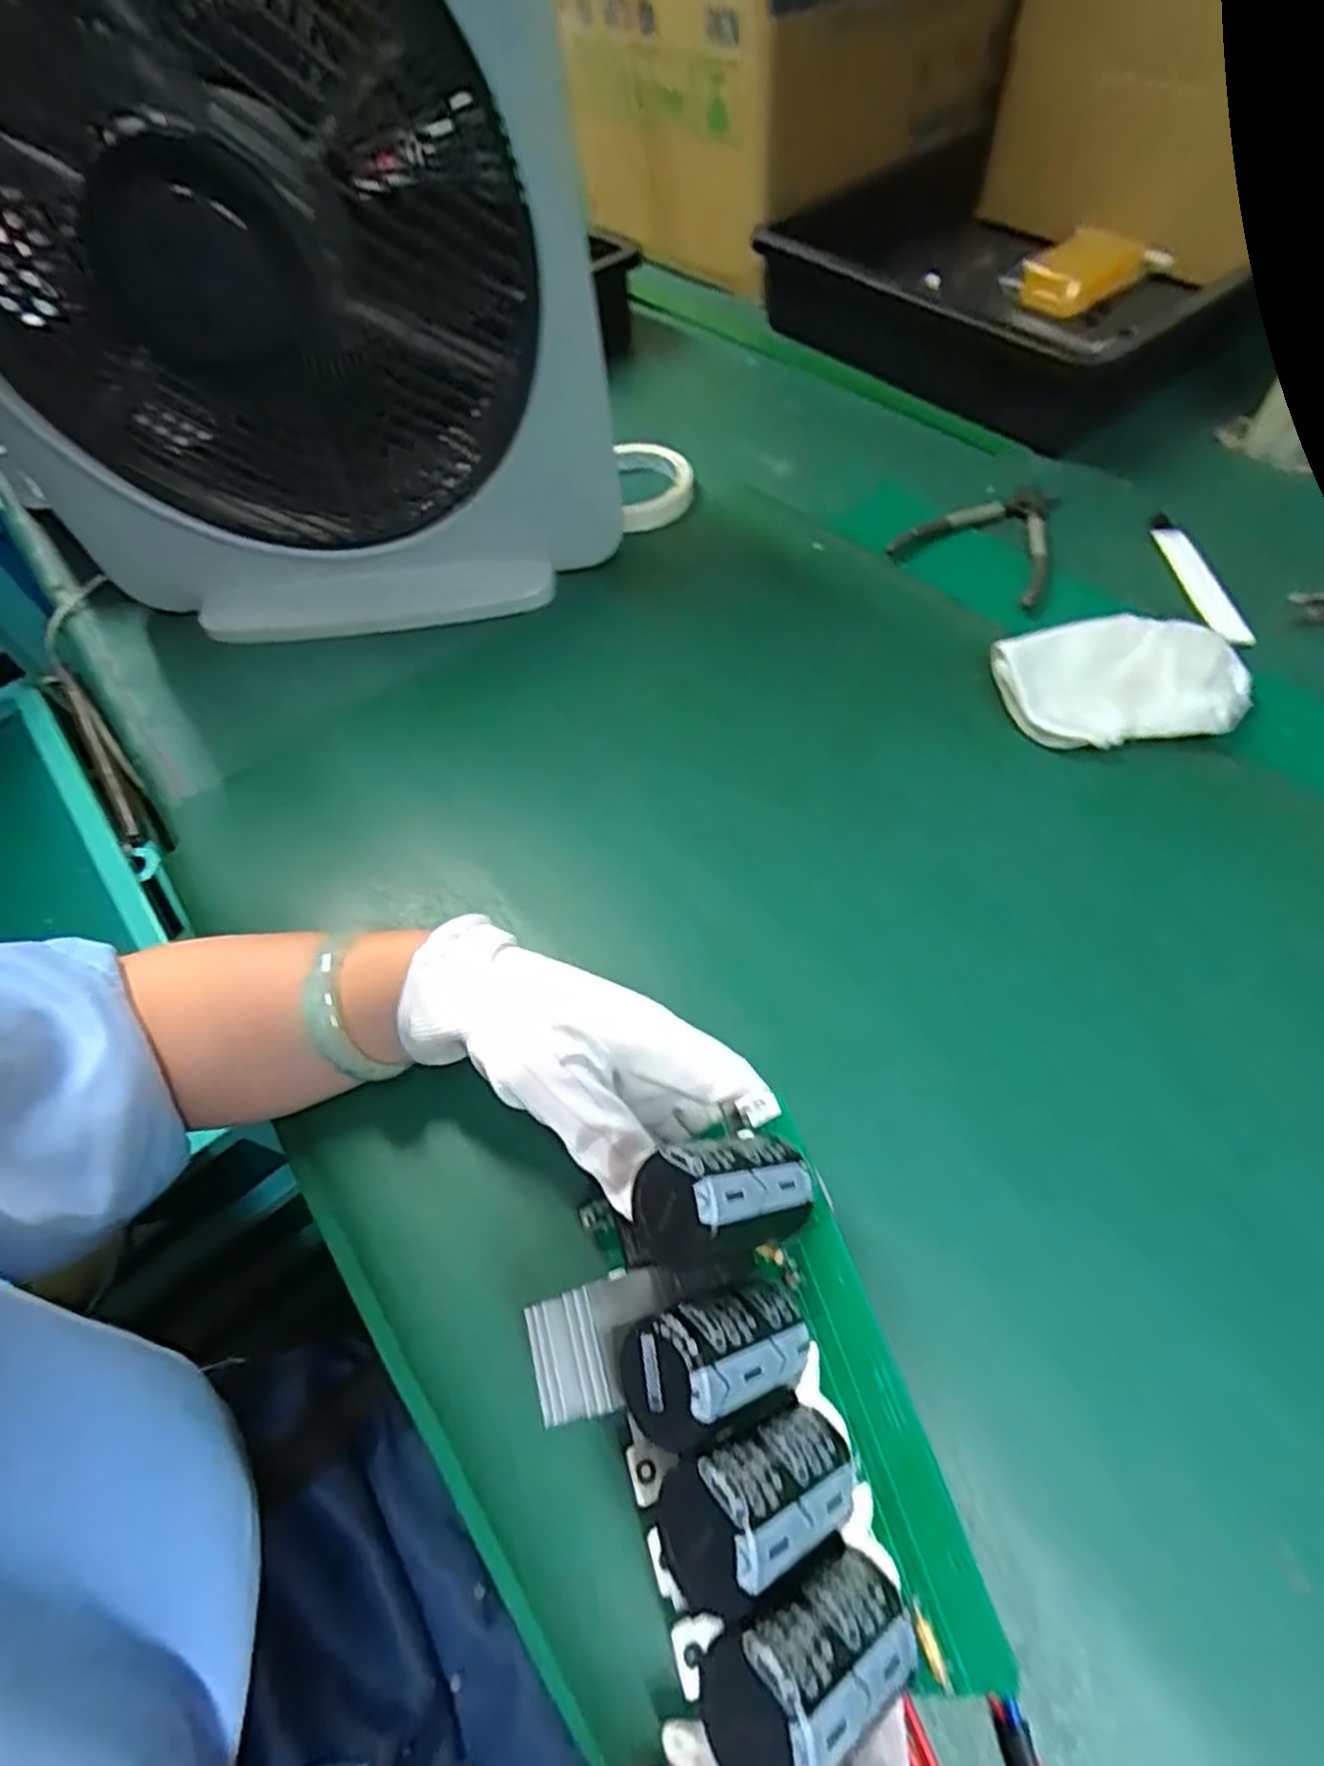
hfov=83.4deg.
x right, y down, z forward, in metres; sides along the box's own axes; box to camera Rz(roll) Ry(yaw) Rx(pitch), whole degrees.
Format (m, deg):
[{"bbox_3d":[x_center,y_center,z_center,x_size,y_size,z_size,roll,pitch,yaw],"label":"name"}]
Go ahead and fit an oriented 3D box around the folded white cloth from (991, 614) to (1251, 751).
[{"bbox_3d":[0.271,-0.121,0.444,0.129,0.023,0.087,-3,58,3],"label":"folded white cloth"}]

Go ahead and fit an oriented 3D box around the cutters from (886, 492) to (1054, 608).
[{"bbox_3d":[0.245,-0.258,0.541,0.108,0.006,0.130,33,66,22],"label":"cutters"}]

